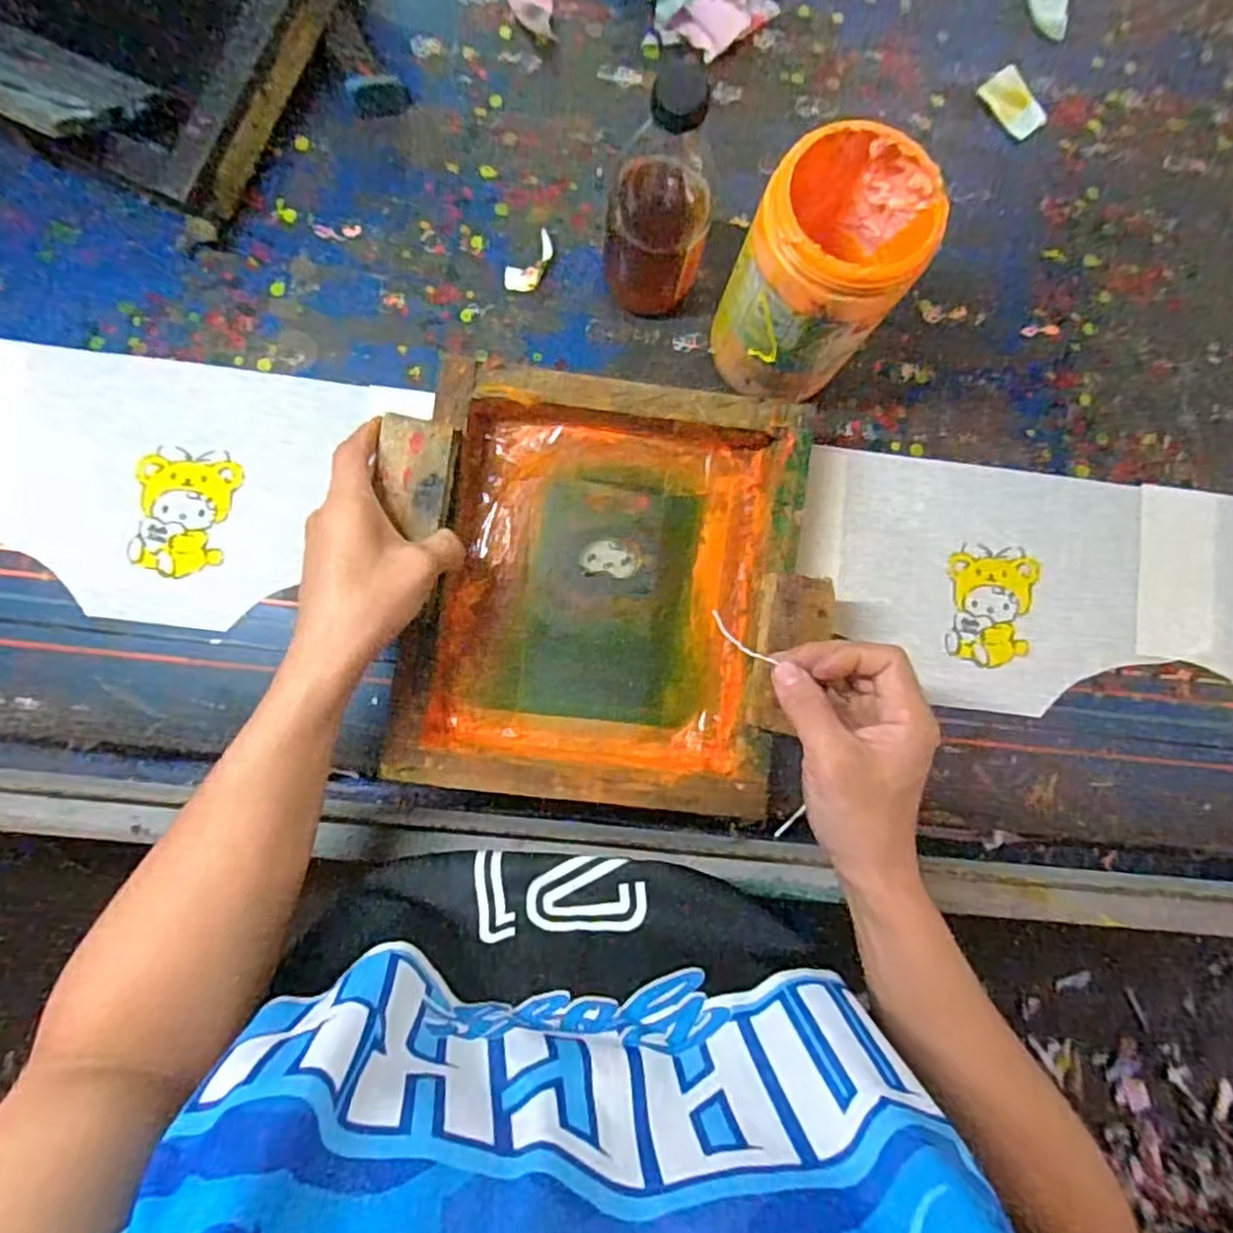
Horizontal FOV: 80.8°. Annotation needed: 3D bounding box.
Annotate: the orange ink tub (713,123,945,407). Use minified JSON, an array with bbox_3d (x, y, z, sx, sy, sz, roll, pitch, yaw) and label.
[{"bbox_3d":[0.123,-0.207,0.458,0.090,0.166,0.097,0,85,-3],"label":"orange ink tub"}]

